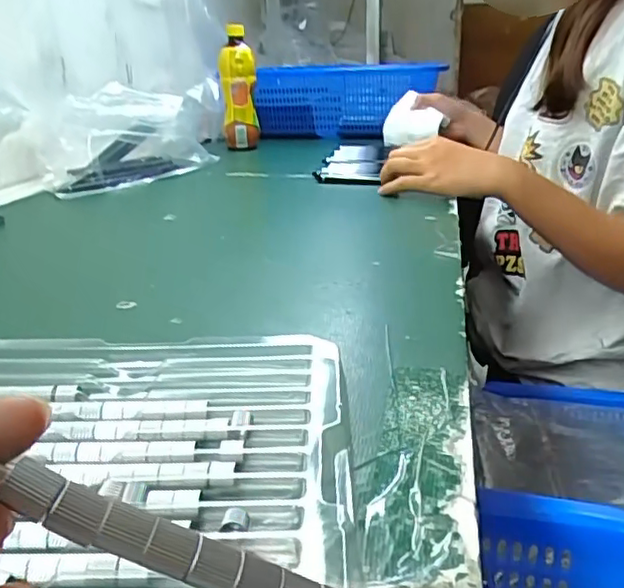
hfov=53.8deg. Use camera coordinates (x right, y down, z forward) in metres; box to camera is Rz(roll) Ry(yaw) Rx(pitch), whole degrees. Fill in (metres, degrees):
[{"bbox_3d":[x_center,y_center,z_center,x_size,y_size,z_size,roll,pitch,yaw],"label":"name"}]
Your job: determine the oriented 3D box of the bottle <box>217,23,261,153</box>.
[{"bbox_3d":[-0.125,-0.354,1.067,0.067,0.199,0.068,-1,19,-7],"label":"bottle"}]

